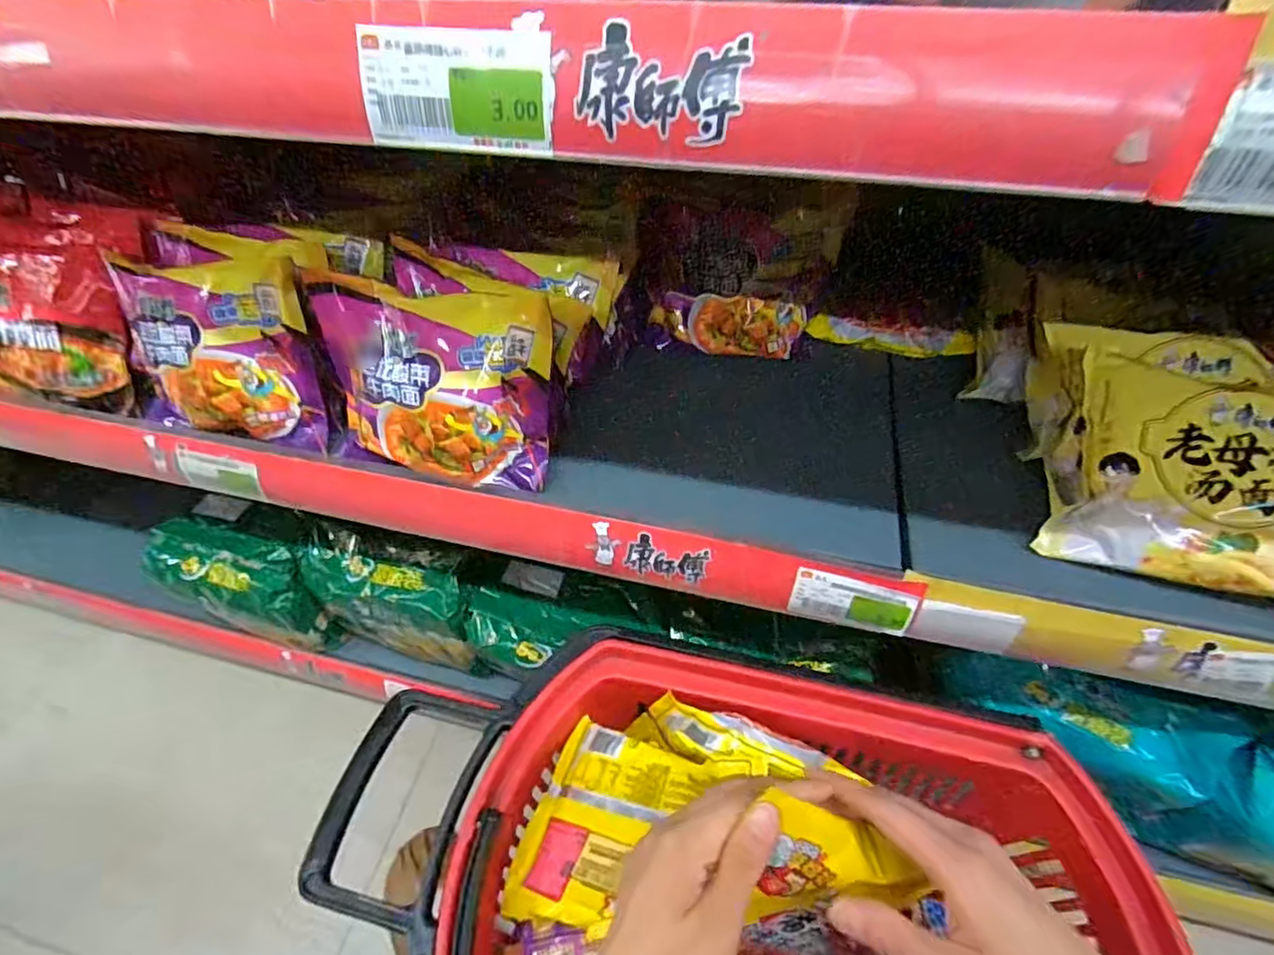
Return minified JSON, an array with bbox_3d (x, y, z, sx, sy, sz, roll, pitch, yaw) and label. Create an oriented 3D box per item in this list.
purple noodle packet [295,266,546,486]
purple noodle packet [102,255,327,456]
[{"bbox_3d":[-0.149,-0.069,0.432,0.177,0.137,0.048,9,17,9],"label":"purple noodle packet"},{"bbox_3d":[-0.318,-0.096,0.459,0.137,0.138,0.045,1,23,-4],"label":"purple noodle packet"}]

